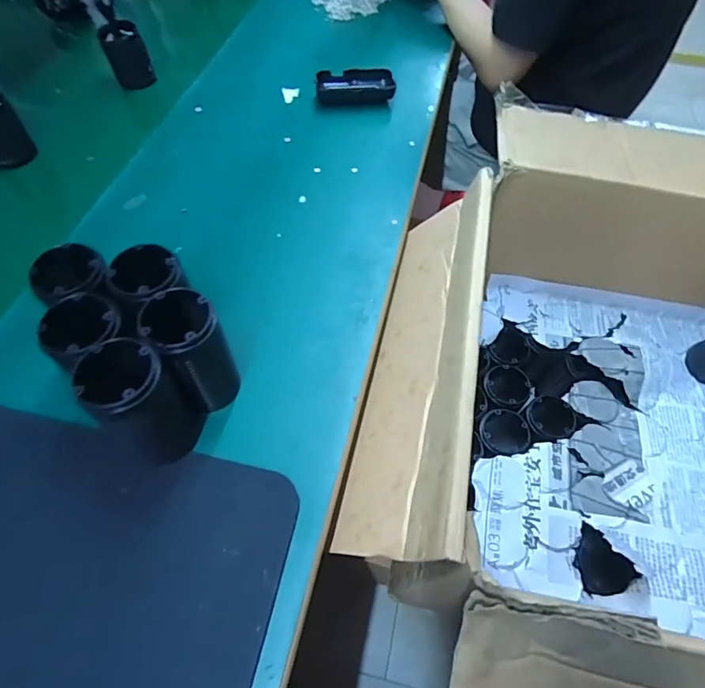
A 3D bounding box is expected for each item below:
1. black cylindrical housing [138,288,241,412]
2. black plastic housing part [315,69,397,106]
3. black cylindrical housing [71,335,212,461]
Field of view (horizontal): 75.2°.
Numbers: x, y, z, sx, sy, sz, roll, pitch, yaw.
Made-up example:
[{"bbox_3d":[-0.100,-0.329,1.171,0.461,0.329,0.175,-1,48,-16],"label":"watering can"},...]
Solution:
[{"bbox_3d":[-0.123,0.007,0.366,0.048,0.118,0.060,-24,62,-15],"label":"black cylindrical housing"},{"bbox_3d":[0.004,-0.360,0.644,0.106,0.026,0.053,-5,58,-4],"label":"black plastic housing part"},{"bbox_3d":[-0.149,0.048,0.333,0.052,0.117,0.053,1,58,-1],"label":"black cylindrical housing"}]

